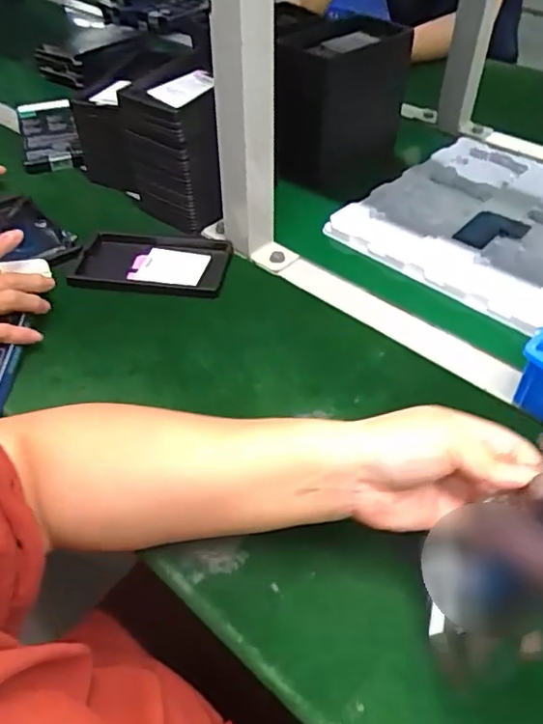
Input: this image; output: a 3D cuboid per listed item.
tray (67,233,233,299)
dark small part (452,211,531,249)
[{"bbox_3d":[-0.127,-0.111,0.615,0.164,0.015,0.101,6,46,5],"label":"tray"},{"bbox_3d":[0.251,-0.145,0.649,0.062,0.016,0.077,29,52,25],"label":"dark small part"}]

